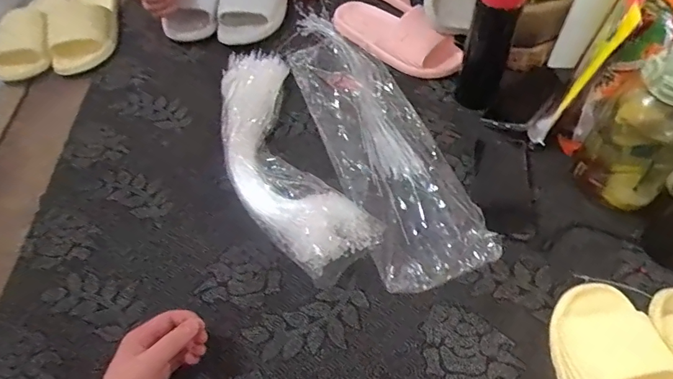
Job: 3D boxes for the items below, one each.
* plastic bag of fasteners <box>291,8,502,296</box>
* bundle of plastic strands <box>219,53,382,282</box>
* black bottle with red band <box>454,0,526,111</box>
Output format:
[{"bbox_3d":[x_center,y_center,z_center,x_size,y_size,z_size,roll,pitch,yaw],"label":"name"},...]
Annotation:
[{"bbox_3d":[0.047,-0.101,0.693,0.148,0.015,0.521,-18,55,-9],"label":"plastic bag of fasteners"},{"bbox_3d":[-0.086,-0.061,0.656,0.148,0.047,0.428,-21,55,-11],"label":"bundle of plastic strands"},{"bbox_3d":[0.218,-0.215,0.654,0.067,0.203,0.063,20,58,18],"label":"black bottle with red band"}]

